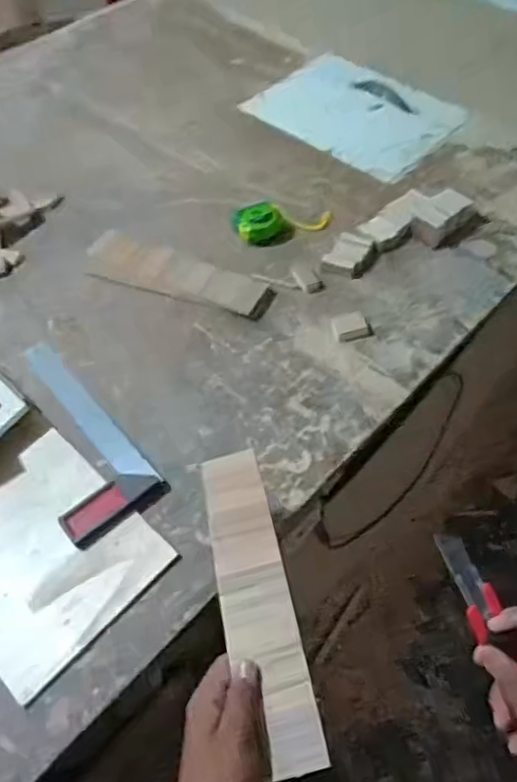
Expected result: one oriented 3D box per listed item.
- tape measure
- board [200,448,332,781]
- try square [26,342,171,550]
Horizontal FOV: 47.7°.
[{"bbox_3d":[0.040,-0.282,0.949,0.166,0.038,0.071,-18,58,-8],"label":"tape measure"},{"bbox_3d":[-0.002,0.182,0.530,0.064,0.011,0.283,-14,54,-5],"label":"board"},{"bbox_3d":[-0.250,0.050,0.757,0.120,0.020,0.301,-34,61,-17],"label":"try square"}]

